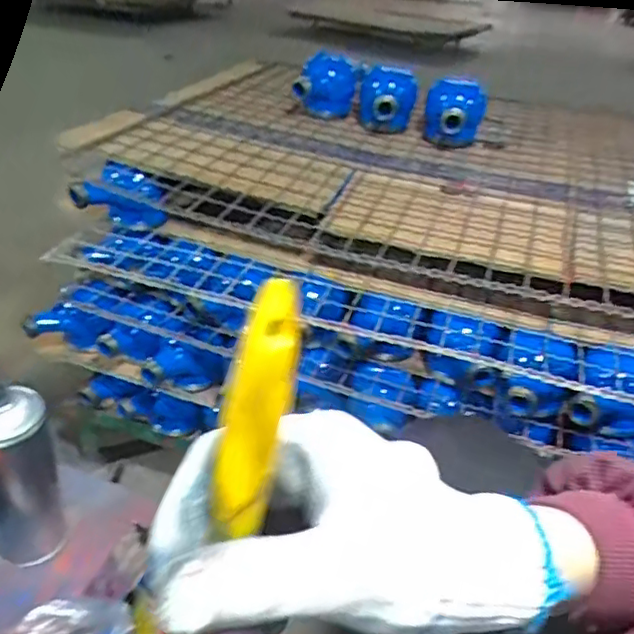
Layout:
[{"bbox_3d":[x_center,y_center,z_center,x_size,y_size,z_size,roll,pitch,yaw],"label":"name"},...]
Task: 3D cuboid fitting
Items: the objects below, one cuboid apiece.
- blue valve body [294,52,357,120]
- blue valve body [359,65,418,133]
[{"bbox_3d":[0.013,-0.339,0.889,0.089,0.088,0.090,4,34,3],"label":"blue valve body"},{"bbox_3d":[0.103,-0.311,0.871,0.082,0.083,0.064,4,34,3],"label":"blue valve body"}]

